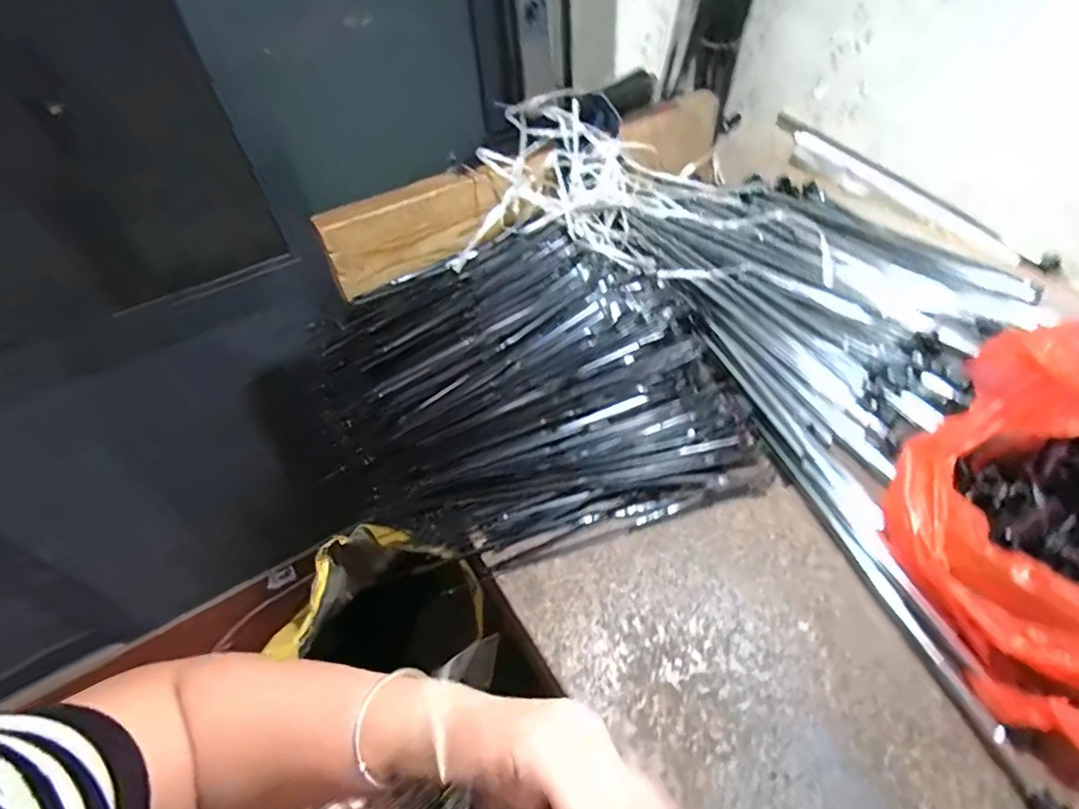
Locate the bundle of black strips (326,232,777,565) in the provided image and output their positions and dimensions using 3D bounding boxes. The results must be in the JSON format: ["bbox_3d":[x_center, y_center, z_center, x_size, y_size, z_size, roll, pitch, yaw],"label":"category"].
[{"bbox_3d":[-0.024,-0.030,0.540,0.376,0.044,0.357,-19,64,0],"label":"bundle of black strips"}]

